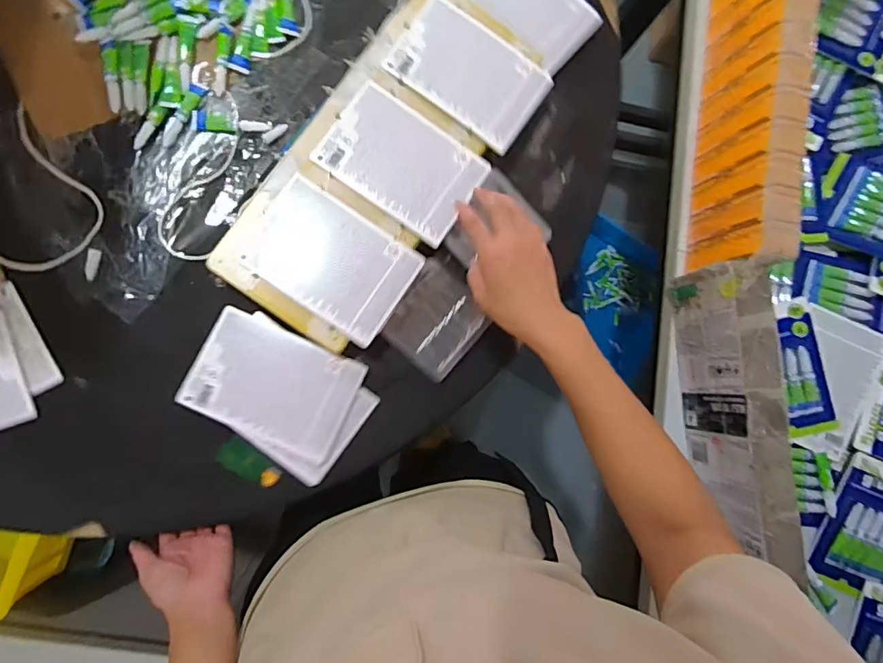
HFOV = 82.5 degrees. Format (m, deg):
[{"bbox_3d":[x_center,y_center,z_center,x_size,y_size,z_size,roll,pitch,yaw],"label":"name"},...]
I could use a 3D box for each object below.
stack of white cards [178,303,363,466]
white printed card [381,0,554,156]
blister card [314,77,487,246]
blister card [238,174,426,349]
[{"bbox_3d":[-0.183,0.059,0.552,0.171,0.010,0.116,25,83,-6],"label":"stack of white cards"},{"bbox_3d":[0.033,-0.297,0.581,0.171,0.004,0.114,34,82,-4],"label":"white printed card"},{"bbox_3d":[-0.044,-0.186,0.557,0.165,0.006,0.116,34,82,-4],"label":"blister card"},{"bbox_3d":[-0.118,-0.075,0.539,0.166,0.010,0.117,34,82,-5],"label":"blister card"}]

